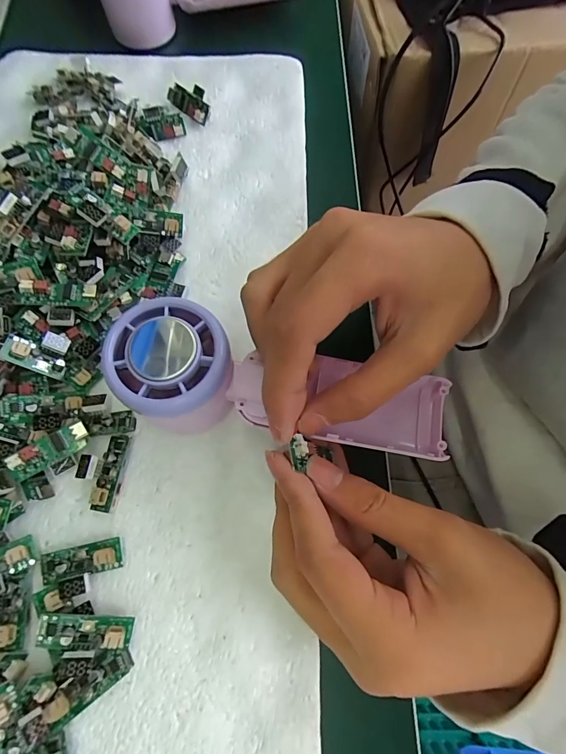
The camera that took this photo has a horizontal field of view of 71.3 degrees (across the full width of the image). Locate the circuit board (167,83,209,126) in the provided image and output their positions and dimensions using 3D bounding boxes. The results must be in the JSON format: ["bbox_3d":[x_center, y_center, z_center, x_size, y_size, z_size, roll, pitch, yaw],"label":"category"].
[{"bbox_3d":[-0.067,-0.205,0.294,0.037,0.013,0.019,42,75,11],"label":"circuit board"}]

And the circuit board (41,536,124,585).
[{"bbox_3d":[-0.098,0.089,0.191,0.037,0.012,0.014,-11,72,-6],"label":"circuit board"}]

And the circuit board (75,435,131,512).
[{"bbox_3d":[-0.094,0.049,0.205,0.021,0.010,0.038,7,71,0],"label":"circuit board"}]

